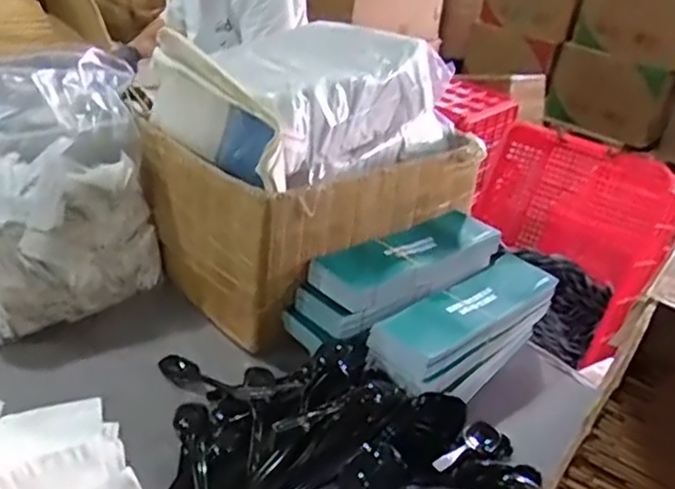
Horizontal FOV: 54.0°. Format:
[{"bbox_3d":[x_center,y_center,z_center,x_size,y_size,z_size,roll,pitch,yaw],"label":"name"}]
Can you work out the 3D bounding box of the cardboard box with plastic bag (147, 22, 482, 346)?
[{"bbox_3d":[-0.025,-0.108,0.910,0.388,0.316,0.270,-20,39,-39],"label":"cardboard box with plastic bag"}]

